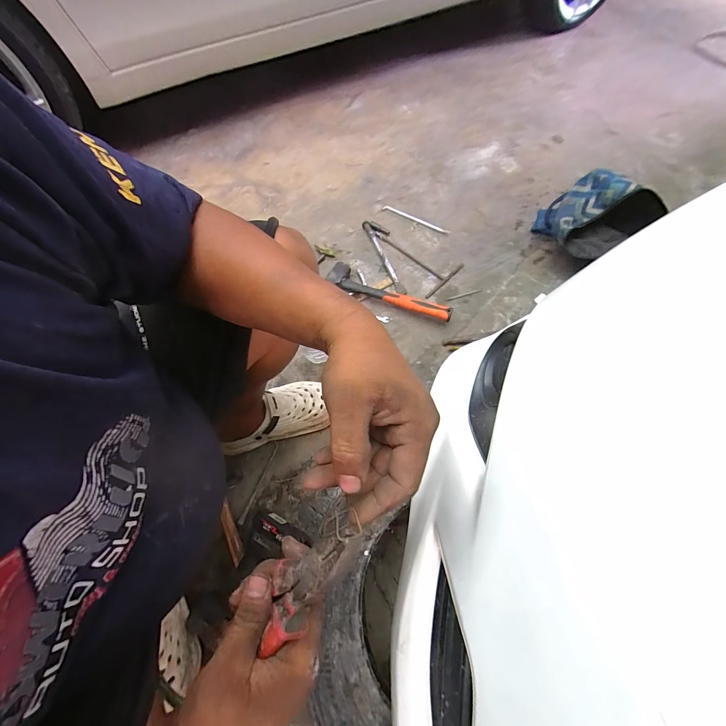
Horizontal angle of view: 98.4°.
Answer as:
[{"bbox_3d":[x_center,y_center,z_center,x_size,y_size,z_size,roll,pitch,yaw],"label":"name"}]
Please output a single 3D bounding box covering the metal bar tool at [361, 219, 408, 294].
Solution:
[{"bbox_3d":[0.090,-0.350,1.020,0.080,0.031,0.314,-18,66,-11],"label":"metal bar tool"}]

